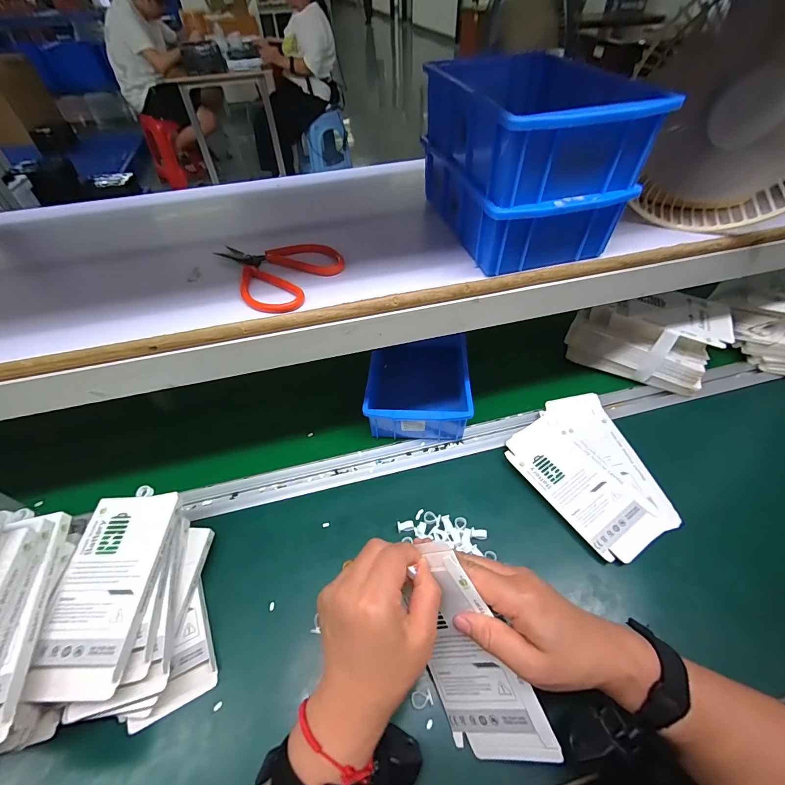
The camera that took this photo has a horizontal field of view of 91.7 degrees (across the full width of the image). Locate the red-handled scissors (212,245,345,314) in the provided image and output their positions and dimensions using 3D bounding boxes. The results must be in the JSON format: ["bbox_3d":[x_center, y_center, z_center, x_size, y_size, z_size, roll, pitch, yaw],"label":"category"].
[{"bbox_3d":[-0.116,-0.117,0.354,0.115,0.014,0.092,25,55,22],"label":"red-handled scissors"}]

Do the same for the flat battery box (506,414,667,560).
[{"bbox_3d":[0.221,0.105,0.449,0.093,0.010,0.174,-28,54,-20],"label":"flat battery box"}]

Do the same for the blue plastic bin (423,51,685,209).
[{"bbox_3d":[0.116,-0.234,0.329,0.128,0.058,0.181,-16,50,-11],"label":"blue plastic bin"}]

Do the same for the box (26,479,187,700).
[{"bbox_3d":[-0.242,0.163,0.329,0.074,0.018,0.159,-3,49,0],"label":"box"}]

